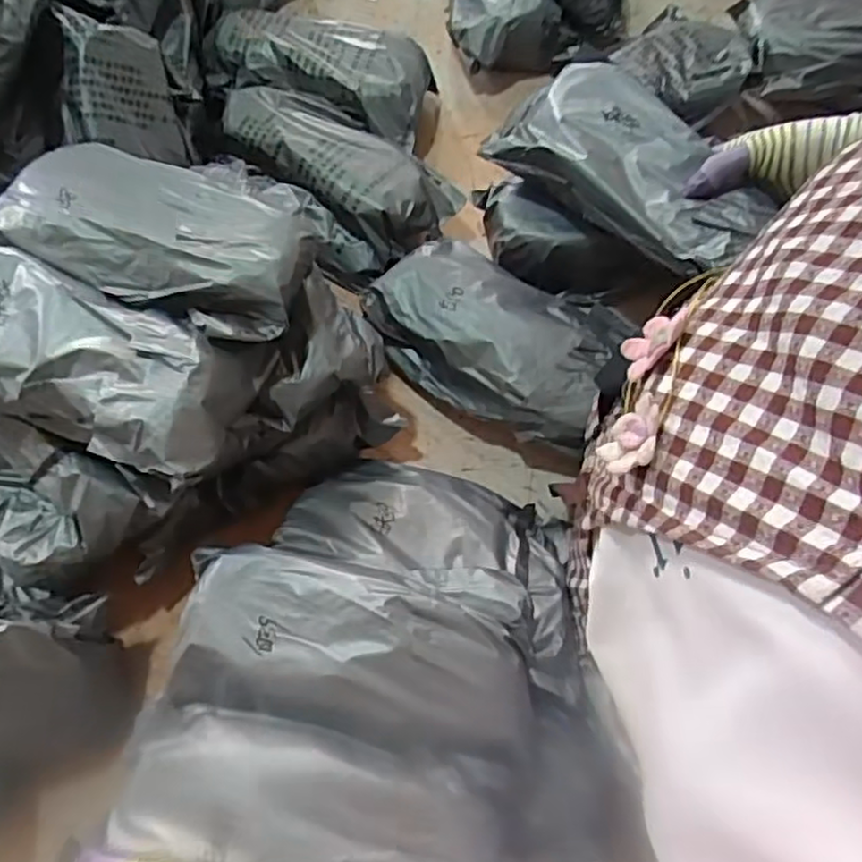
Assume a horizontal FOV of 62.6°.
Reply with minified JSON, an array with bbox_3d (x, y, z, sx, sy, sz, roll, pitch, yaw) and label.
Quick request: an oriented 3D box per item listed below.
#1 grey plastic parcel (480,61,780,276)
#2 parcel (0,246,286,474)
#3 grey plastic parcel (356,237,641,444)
[{"bbox_3d":[0.177,-0.232,0.633,0.112,0.058,0.245,-41,68,-12],"label":"grey plastic parcel"},{"bbox_3d":[-0.272,-0.055,0.531,0.282,0.070,0.133,14,71,6],"label":"parcel"},{"bbox_3d":[0.062,-0.099,0.684,0.244,0.064,0.177,23,73,9],"label":"grey plastic parcel"}]

